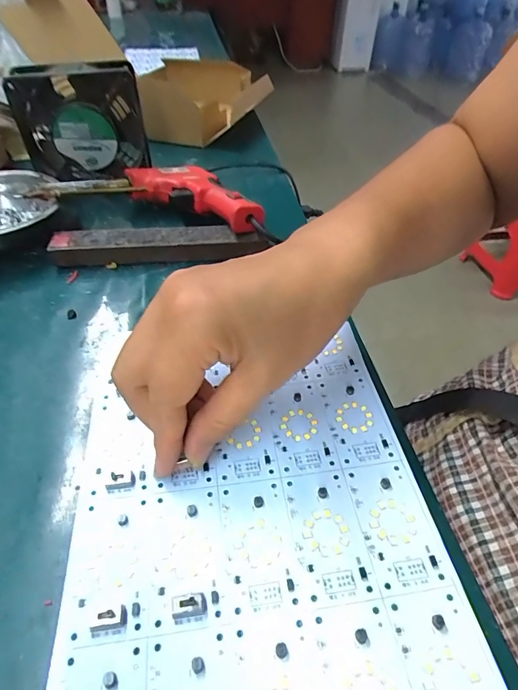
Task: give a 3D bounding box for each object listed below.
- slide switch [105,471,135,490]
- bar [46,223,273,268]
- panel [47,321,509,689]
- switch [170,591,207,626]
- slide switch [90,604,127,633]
[{"bbox_3d":[-0.069,0.066,0.213,0.014,0.006,0.009,-7,46,-10],"label":"slide switch"},{"bbox_3d":[-0.090,-0.090,0.389,0.183,0.025,0.027,-3,45,-6],"label":"bar"},{"bbox_3d":[-0.002,0.085,0.198,0.163,0.006,0.200,-5,45,-8],"label":"panel"},{"bbox_3d":[-0.029,0.106,0.174,0.014,0.005,0.010,-6,45,-8],"label":"switch"},{"bbox_3d":[-0.060,0.108,0.171,0.014,0.005,0.008,-6,45,-8],"label":"slide switch"}]

